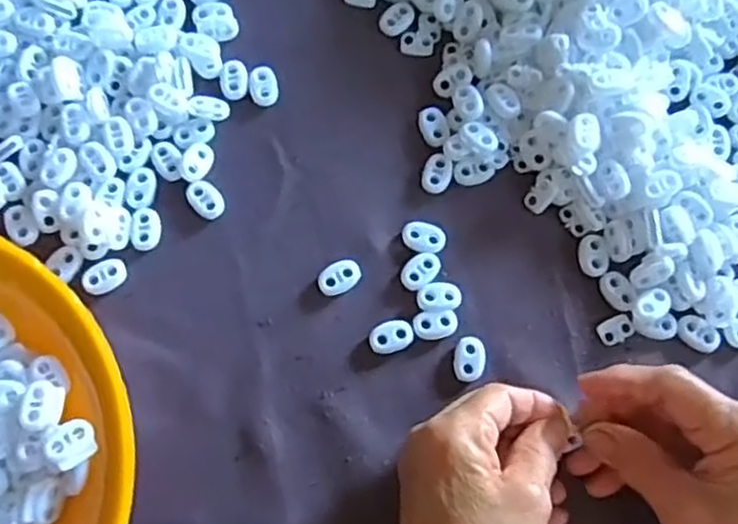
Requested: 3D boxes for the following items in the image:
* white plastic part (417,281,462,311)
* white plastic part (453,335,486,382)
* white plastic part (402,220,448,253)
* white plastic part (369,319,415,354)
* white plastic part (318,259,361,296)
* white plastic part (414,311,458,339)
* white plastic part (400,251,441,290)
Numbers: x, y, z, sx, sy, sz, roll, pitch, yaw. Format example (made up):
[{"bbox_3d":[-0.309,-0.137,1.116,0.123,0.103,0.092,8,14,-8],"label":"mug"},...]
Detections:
[{"bbox_3d":[0.036,0.018,0.383,0.023,0.004,0.014,-3,76,-2],"label":"white plastic part"},{"bbox_3d":[0.052,0.049,0.376,0.016,0.004,0.023,10,76,1],"label":"white plastic part"},{"bbox_3d":[0.029,-0.013,0.391,0.023,0.004,0.016,10,76,1],"label":"white plastic part"},{"bbox_3d":[0.012,0.038,0.379,0.022,0.004,0.016,-16,77,-6],"label":"white plastic part"},{"bbox_3d":[-0.015,0.008,0.385,0.022,0.004,0.016,-34,79,-9],"label":"white plastic part"},{"bbox_3d":[0.035,0.032,0.379,0.022,0.004,0.014,-4,76,-3],"label":"white plastic part"},{"bbox_3d":[0.027,0.004,0.386,0.022,0.004,0.016,-36,80,-10],"label":"white plastic part"}]

